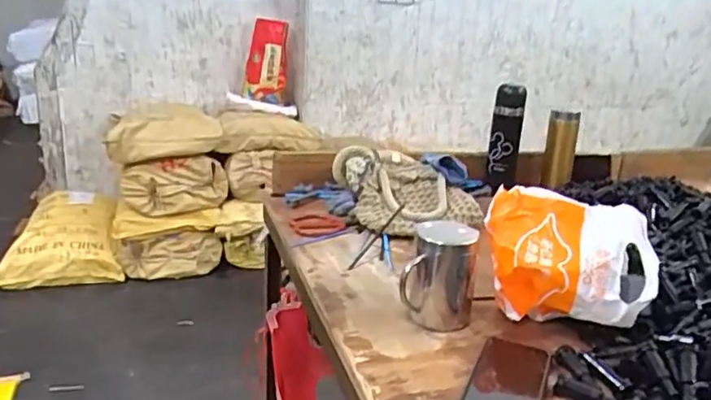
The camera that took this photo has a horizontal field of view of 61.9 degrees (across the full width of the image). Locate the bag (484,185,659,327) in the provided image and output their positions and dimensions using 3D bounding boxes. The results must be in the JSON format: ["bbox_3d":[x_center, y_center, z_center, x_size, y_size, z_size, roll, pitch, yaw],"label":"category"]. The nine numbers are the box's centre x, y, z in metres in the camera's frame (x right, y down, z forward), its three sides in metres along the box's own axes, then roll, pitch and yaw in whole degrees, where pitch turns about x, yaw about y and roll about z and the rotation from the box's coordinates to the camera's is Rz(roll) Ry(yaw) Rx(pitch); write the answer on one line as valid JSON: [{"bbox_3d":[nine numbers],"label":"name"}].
[{"bbox_3d":[0.260,0.080,0.743,0.198,0.138,0.117,9,19,17],"label":"bag"}]

